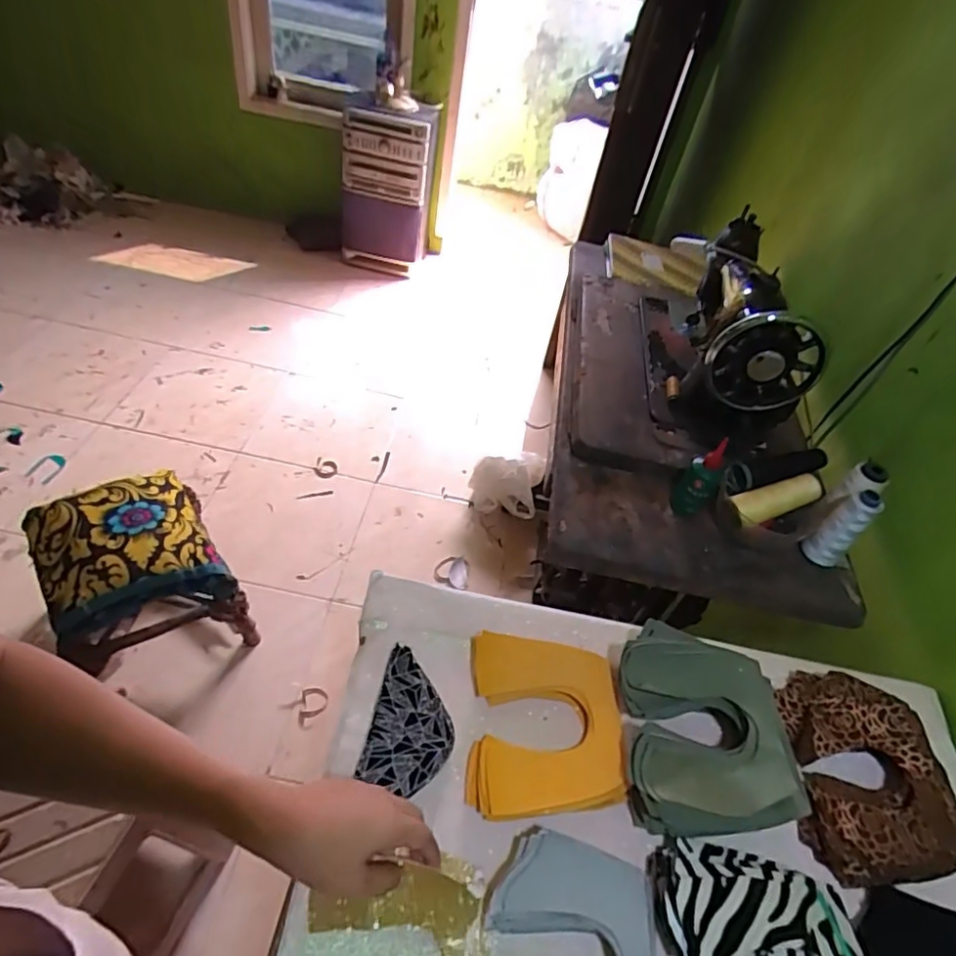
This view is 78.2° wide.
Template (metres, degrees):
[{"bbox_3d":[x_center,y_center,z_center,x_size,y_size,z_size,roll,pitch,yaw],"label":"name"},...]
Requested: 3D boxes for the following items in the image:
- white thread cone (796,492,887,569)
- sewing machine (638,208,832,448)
[{"bbox_3d":[0.440,0.062,0.712,0.039,0.114,0.043,-22,56,-29],"label":"white thread cone"},{"bbox_3d":[0.367,-0.239,0.886,0.160,0.194,0.379,8,46,-2],"label":"sewing machine"}]

